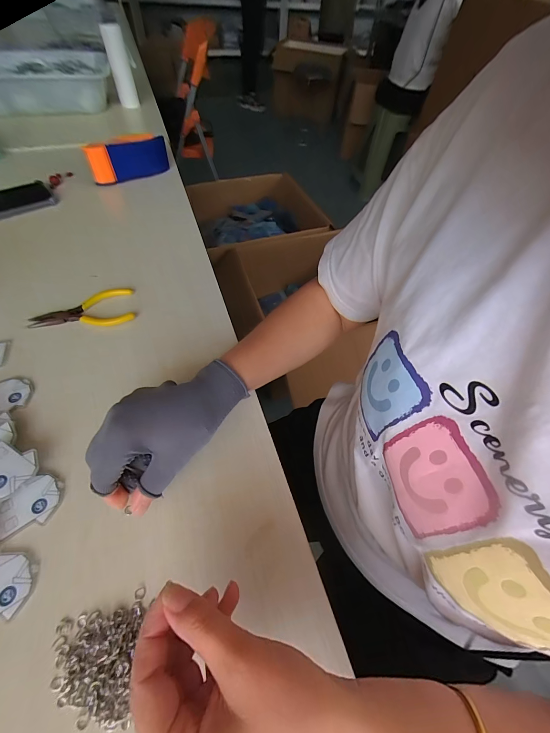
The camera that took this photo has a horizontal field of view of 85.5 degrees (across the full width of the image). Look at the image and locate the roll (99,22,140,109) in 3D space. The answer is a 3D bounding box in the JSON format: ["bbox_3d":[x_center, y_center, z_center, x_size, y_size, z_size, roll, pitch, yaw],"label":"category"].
[{"bbox_3d":[-0.382,-0.738,0.745,0.051,0.040,0.276,-16,19,-13],"label":"roll"}]

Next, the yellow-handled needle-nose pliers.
[{"bbox_3d":[-0.251,-0.071,0.388,0.125,0.008,0.062,-14,58,-12],"label":"yellow-handled needle-nose pliers"}]

